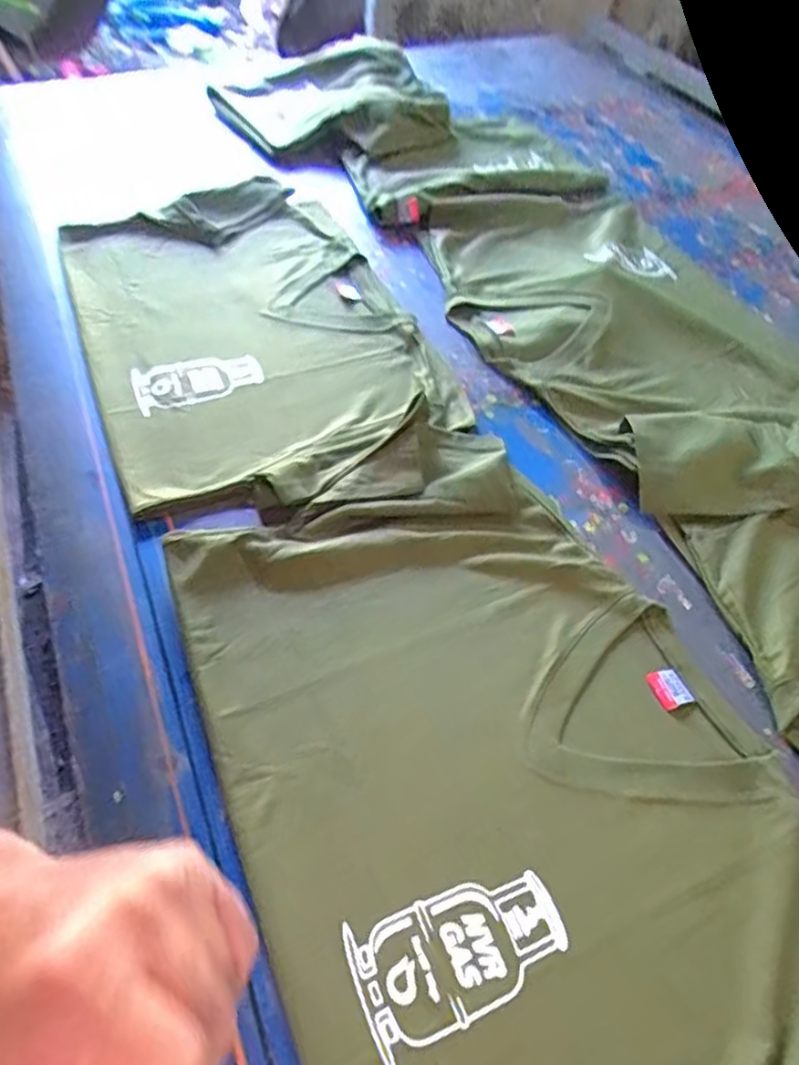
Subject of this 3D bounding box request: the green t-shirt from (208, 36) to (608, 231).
[{"bbox_3d":[0.027,-0.611,1.039,0.493,0.070,0.382,39,59,23],"label":"green t-shirt"}]

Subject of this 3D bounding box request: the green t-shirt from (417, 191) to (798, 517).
[{"bbox_3d":[0.264,-0.257,0.803,0.355,0.036,0.588,-19,56,-18],"label":"green t-shirt"}]

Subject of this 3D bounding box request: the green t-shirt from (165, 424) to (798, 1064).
[{"bbox_3d":[0.062,0.143,0.477,0.355,0.028,0.558,-16,55,-16],"label":"green t-shirt"}]

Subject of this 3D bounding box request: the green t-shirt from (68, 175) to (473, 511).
[{"bbox_3d":[-0.157,-0.221,0.745,0.338,0.035,0.536,-17,56,-16],"label":"green t-shirt"}]

